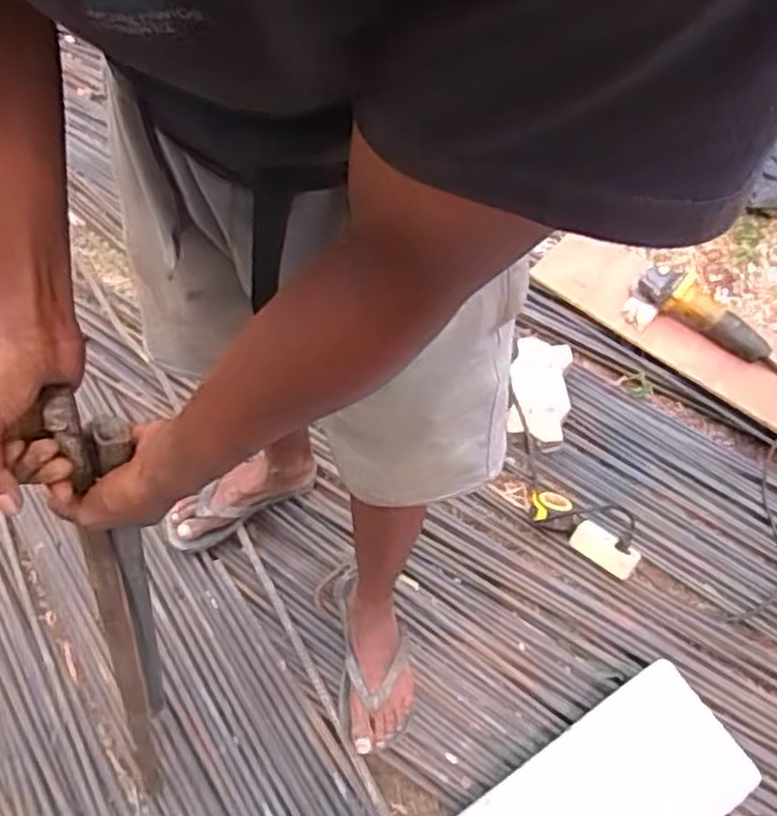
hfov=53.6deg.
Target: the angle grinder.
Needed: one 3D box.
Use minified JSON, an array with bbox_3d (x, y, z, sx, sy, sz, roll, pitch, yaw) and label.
[{"bbox_3d":[0.619,-0.180,1.528,0.283,0.105,0.074,34,65,14],"label":"angle grinder"}]

